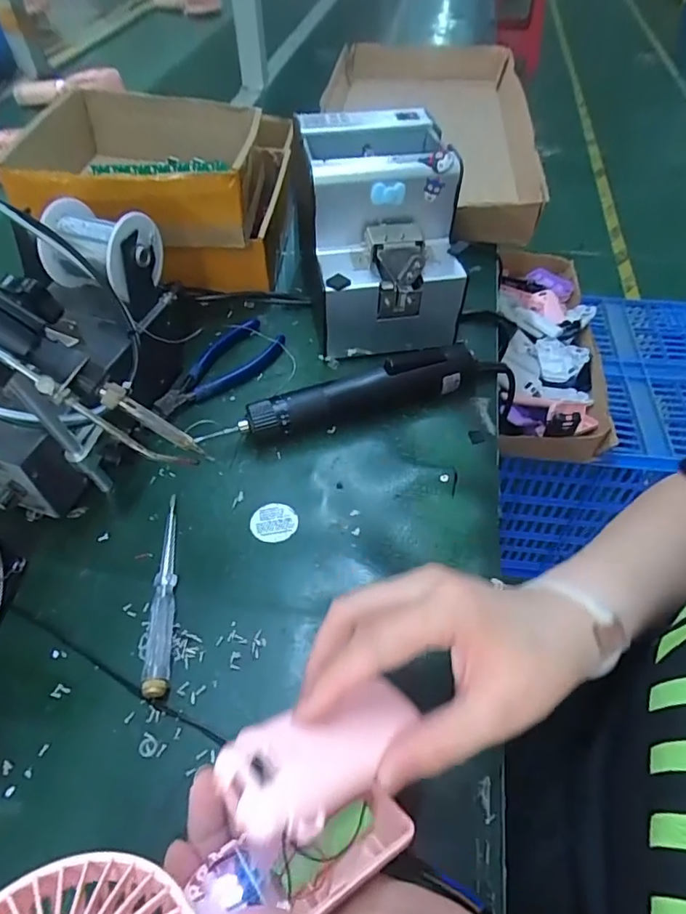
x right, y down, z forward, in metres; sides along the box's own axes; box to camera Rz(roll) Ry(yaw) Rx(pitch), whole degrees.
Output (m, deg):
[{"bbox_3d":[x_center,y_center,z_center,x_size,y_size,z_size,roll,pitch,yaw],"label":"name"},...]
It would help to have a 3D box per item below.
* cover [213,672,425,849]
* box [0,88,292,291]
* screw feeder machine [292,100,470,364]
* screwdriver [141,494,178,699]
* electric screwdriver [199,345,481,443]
[{"bbox_3d":[-0.007,0.128,0.230,0.089,0.014,0.046,-12,52,-32],"label":"cover"},{"bbox_3d":[-0.180,-0.263,0.534,0.208,0.135,0.205,-4,53,0],"label":"box"},{"bbox_3d":[0.030,-0.203,0.482,0.127,0.149,0.166,-7,52,-5],"label":"screw feeder machine"},{"bbox_3d":[-0.118,0.085,0.346,0.016,0.016,0.139,-5,53,-5],"label":"screwdriver"},{"bbox_3d":[0.005,-0.052,0.434,0.226,0.047,0.030,-16,55,-12],"label":"electric screwdriver"}]

